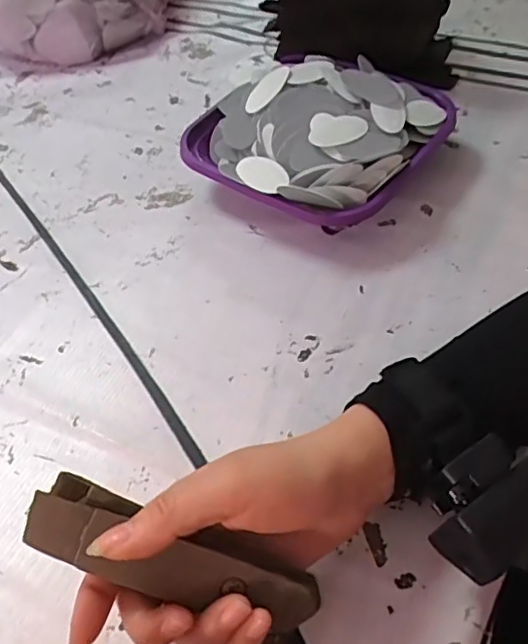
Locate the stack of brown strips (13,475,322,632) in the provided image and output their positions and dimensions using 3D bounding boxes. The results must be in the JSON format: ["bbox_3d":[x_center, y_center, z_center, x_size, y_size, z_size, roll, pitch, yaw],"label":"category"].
[{"bbox_3d":[-0.038,0.099,0.247,0.125,0.021,0.029,20,53,-2],"label":"stack of brown strips"}]

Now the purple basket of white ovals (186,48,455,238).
[{"bbox_3d":[0.041,-0.150,0.478,0.170,0.076,0.177,26,58,24],"label":"purple basket of white ovals"}]

